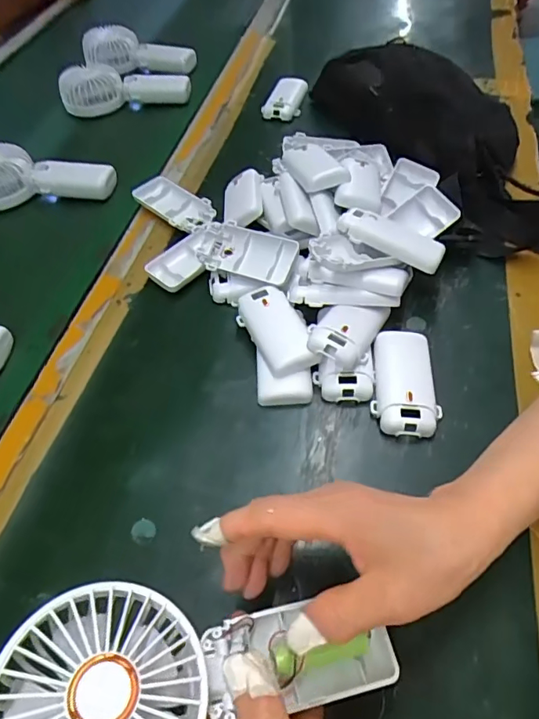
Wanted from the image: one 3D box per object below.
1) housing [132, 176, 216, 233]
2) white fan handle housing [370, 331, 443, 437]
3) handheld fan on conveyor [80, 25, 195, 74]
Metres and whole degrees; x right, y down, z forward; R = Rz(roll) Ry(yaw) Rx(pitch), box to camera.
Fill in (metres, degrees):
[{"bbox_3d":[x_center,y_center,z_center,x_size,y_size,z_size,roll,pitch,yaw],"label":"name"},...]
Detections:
[{"bbox_3d":[-0.101,-0.168,0.533,0.094,0.016,0.049,37,64,26],"label":"housing"},{"bbox_3d":[0.105,0.017,0.385,0.047,0.017,0.092,2,54,5],"label":"white fan handle housing"},{"bbox_3d":[-0.205,-0.490,0.781,0.171,0.048,0.067,10,55,10],"label":"handheld fan on conveyor"}]

